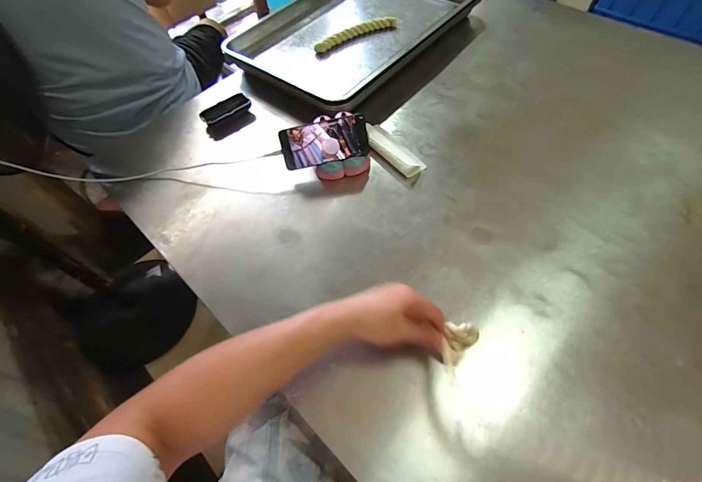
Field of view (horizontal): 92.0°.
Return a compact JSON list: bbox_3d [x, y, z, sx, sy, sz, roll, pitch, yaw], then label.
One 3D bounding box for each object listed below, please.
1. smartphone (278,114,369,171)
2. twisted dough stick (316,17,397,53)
[{"bbox_3d":[-0.048,-0.182,0.630,0.158,0.073,0.007,-12,23,-1],"label":"smartphone"},{"bbox_3d":[0.012,-0.523,0.855,0.224,0.032,0.025,-26,60,-12],"label":"twisted dough stick"}]

